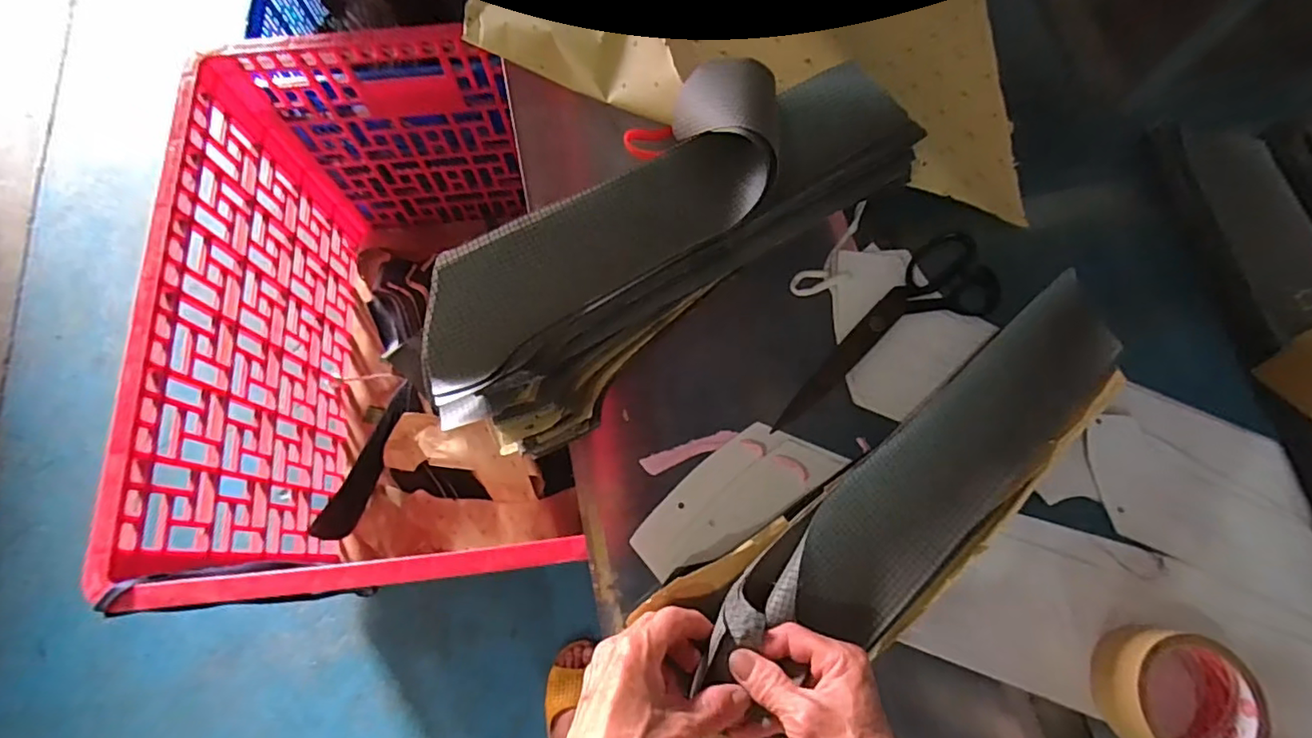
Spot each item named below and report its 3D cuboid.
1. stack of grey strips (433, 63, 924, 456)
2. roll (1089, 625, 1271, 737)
[{"bbox_3d":[0.016,-0.121,0.488,0.470,0.050,0.168,-39,96,-9],"label":"stack of grey strips"},{"bbox_3d":[0.391,0.248,0.433,0.086,0.056,0.089,0,71,-1],"label":"roll"}]

